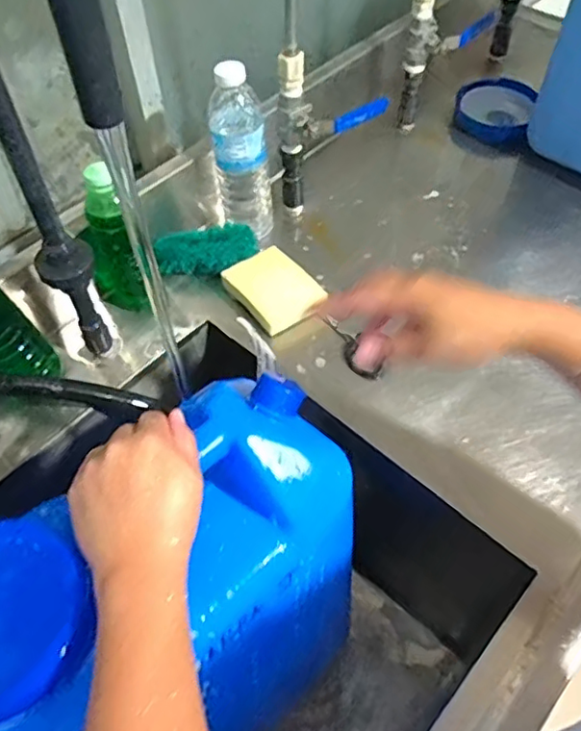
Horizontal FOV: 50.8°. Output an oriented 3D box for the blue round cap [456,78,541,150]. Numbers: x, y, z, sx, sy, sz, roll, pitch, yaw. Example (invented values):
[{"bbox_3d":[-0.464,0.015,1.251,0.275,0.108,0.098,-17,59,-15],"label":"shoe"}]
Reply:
[{"bbox_3d":[0.294,-0.374,0.882,0.105,0.033,0.106,-1,53,2],"label":"blue round cap"}]

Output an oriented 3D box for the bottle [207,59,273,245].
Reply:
[{"bbox_3d":[-0.058,-0.233,0.694,0.062,0.201,0.065,-9,53,-4],"label":"bottle"}]

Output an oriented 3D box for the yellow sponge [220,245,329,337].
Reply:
[{"bbox_3d":[-0.015,-0.087,0.691,0.080,0.017,0.098,-34,71,-16],"label":"yellow sponge"}]

